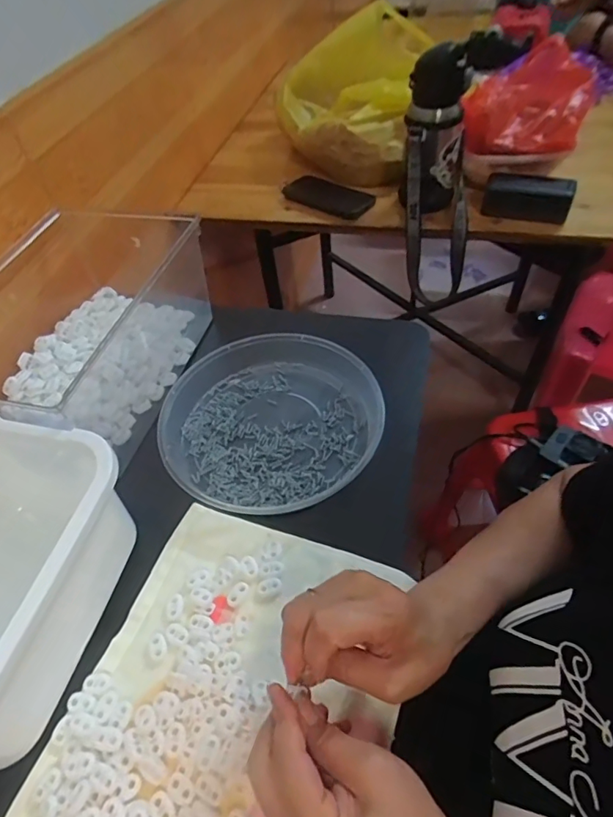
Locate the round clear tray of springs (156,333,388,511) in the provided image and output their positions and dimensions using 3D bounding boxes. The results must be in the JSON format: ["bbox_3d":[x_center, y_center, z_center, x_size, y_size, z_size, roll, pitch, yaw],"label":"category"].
[{"bbox_3d":[-0.038,0.008,0.526,0.240,0.034,0.221,1,52,7],"label":"round clear tray of springs"}]

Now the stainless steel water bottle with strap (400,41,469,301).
[{"bbox_3d":[0.218,-0.370,0.791,0.119,0.370,0.122,9,53,13],"label":"stainless steel water bottle with strap"}]

